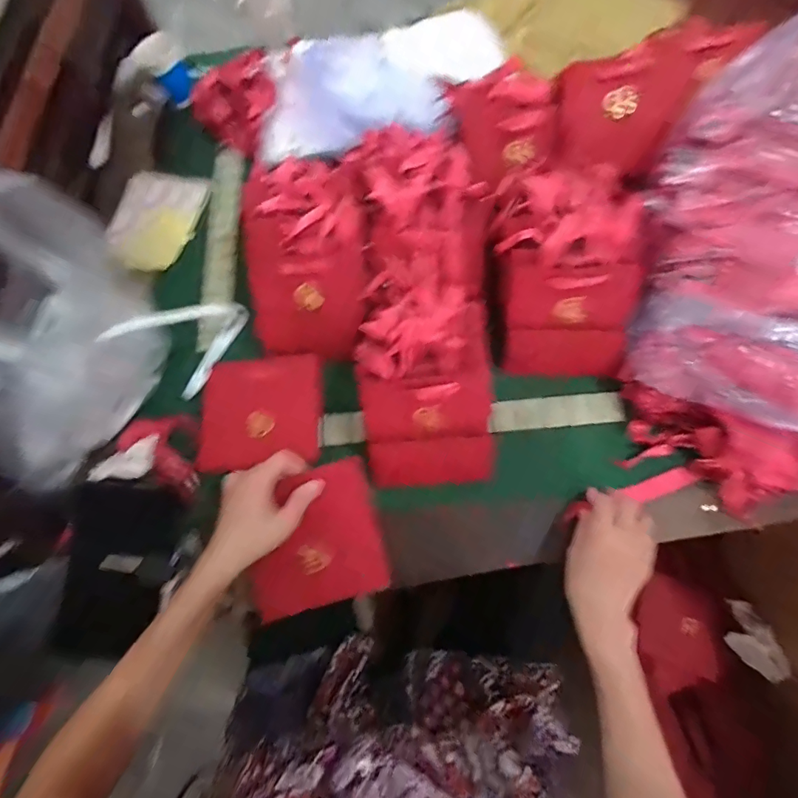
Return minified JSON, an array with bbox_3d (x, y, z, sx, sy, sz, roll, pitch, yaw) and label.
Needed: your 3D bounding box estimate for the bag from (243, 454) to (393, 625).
[{"bbox_3d":[-0.089,0.148,0.466,0.139,0.012,0.141,-13,83,-11],"label":"bag"}]

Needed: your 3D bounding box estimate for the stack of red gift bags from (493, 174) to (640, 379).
[{"bbox_3d":[0.204,-0.172,0.547,0.166,0.114,0.259,5,70,4],"label":"stack of red gift bags"}]

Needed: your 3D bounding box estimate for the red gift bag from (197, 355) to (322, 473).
[{"bbox_3d":[-0.173,0.015,0.552,0.147,0.013,0.137,-2,80,-14],"label":"red gift bag"}]

